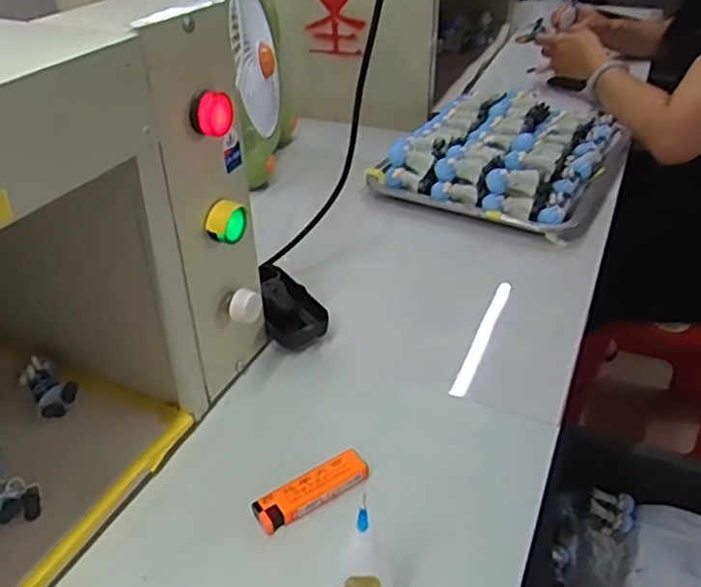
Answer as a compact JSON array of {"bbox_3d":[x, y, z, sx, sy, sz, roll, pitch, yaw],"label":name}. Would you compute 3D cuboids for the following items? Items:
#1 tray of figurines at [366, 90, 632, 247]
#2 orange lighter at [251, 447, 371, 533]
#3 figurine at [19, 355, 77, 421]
[{"bbox_3d":[0.209,-0.188,0.823,0.249,0.049,0.316,21,41,27],"label":"tray of figurines"},{"bbox_3d":[-0.026,0.132,0.432,0.079,0.016,0.022,-22,41,-27],"label":"orange lighter"},{"bbox_3d":[-0.227,0.070,0.480,0.043,0.028,0.027,27,44,33],"label":"figurine"}]

